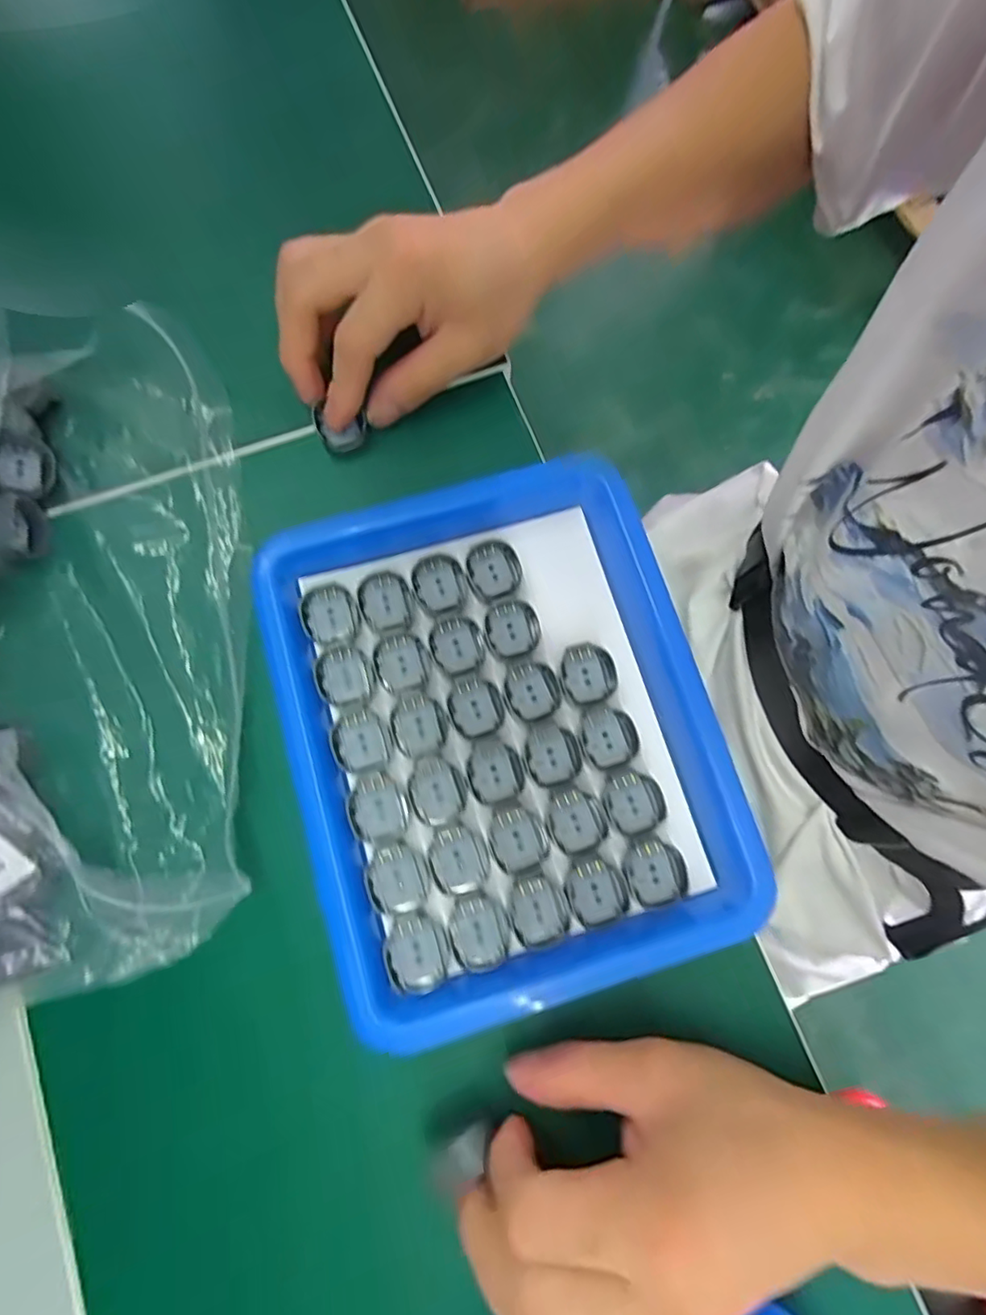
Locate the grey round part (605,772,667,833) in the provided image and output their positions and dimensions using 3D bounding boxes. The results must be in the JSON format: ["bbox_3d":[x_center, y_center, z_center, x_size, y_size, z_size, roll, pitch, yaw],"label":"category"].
[{"bbox_3d":[0.061,0.062,0.260,0.024,0.004,0.025,0,76,-1],"label":"grey round part"}]

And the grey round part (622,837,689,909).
[{"bbox_3d":[0.068,0.090,0.255,0.024,0.004,0.027,-20,77,-6],"label":"grey round part"}]

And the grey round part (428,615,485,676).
[{"bbox_3d":[-0.016,-0.006,0.273,0.024,0.004,0.025,0,76,-1],"label":"grey round part"}]

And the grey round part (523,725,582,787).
[{"bbox_3d":[0.026,0.042,0.263,0.024,0.004,0.025,0,76,-1],"label":"grey round part"}]

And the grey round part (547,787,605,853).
[{"bbox_3d":[0.035,0.070,0.258,0.024,0.004,0.025,0,76,-1],"label":"grey round part"}]

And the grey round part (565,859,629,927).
[{"bbox_3d":[0.043,0.098,0.252,0.024,0.004,0.024,0,76,-1],"label":"grey round part"}]

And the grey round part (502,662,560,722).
[{"bbox_3d":[0.017,0.015,0.270,0.024,0.004,0.024,0,76,-1],"label":"grey round part"}]

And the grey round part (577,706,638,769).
[{"bbox_3d":[0.050,0.035,0.265,0.024,0.004,0.026,-21,77,-6],"label":"grey round part"}]

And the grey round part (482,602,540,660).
[{"bbox_3d":[0.008,-0.013,0.276,0.025,0.004,0.025,0,76,-1],"label":"grey round part"}]

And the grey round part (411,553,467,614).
[{"bbox_3d":[-0.025,-0.034,0.278,0.024,0.005,0.026,0,76,-1],"label":"grey round part"}]

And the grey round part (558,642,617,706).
[{"bbox_3d":[0.042,0.007,0.272,0.025,0.004,0.026,0,76,-1],"label":"grey round part"}]

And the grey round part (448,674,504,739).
[{"bbox_3d":[-0.008,0.021,0.266,0.023,0.004,0.027,-20,77,-6],"label":"grey round part"}]

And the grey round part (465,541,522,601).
[{"bbox_3d":[0.000,-0.041,0.282,0.024,0.004,0.026,0,76,-1],"label":"grey round part"}]

